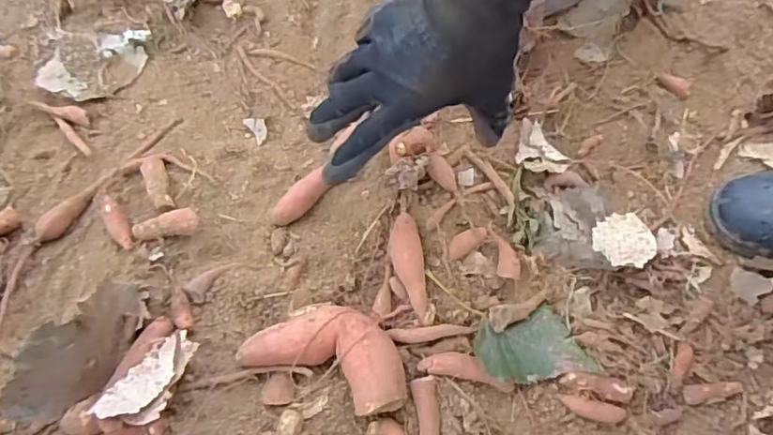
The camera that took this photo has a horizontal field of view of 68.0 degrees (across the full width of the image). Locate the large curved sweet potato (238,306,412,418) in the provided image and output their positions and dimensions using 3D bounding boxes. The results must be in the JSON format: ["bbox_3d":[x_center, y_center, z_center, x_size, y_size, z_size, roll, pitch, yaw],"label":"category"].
[{"bbox_3d":[-0.039,0.092,0.399,0.116,0.030,0.060,21,66,13],"label":"large curved sweet potato"}]

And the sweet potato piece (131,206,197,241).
[{"bbox_3d":[-0.180,0.004,0.469,0.061,0.016,0.027,-11,62,12],"label":"sweet potato piece"}]

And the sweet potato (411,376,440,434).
[{"bbox_3d":[0.029,0.144,0.381,0.016,0.011,0.075,-6,63,0],"label":"sweet potato"}]

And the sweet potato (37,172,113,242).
[{"bbox_3d":[-0.268,-0.010,0.493,0.016,0.015,0.075,29,68,16],"label":"sweet potato"}]

